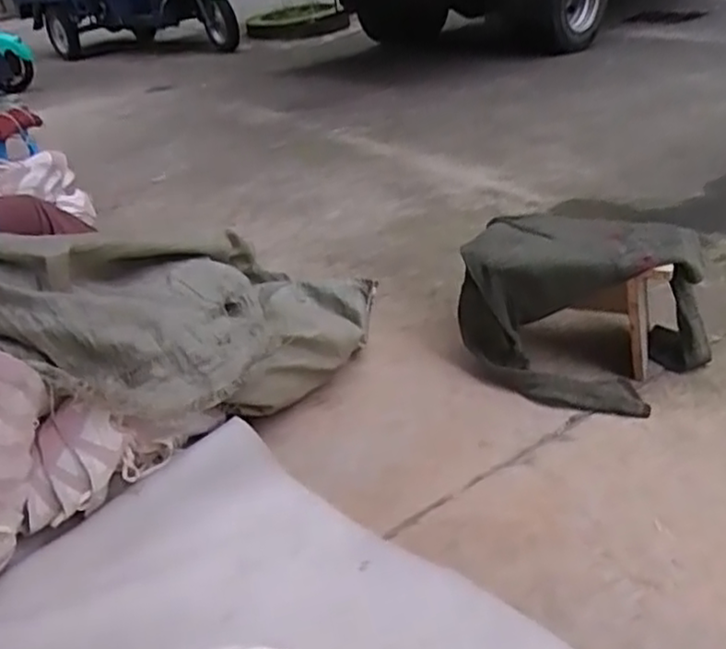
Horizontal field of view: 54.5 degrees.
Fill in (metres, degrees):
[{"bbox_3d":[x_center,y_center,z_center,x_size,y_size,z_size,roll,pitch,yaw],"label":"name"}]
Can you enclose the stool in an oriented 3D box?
[{"bbox_3d":[0.389,-0.035,1.275,0.404,0.247,0.300,16,39,34],"label":"stool"}]

